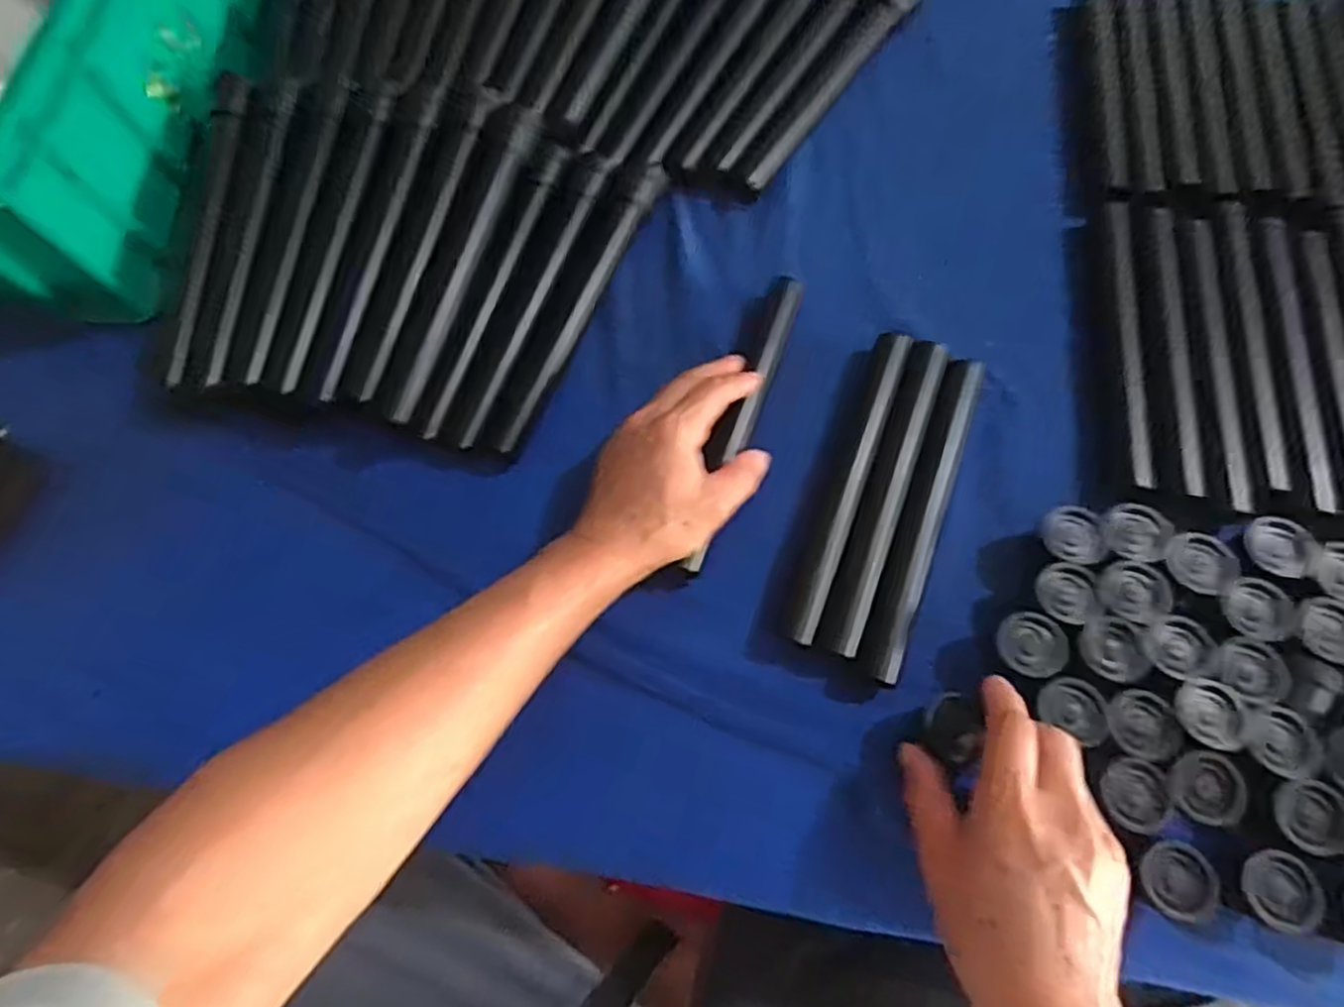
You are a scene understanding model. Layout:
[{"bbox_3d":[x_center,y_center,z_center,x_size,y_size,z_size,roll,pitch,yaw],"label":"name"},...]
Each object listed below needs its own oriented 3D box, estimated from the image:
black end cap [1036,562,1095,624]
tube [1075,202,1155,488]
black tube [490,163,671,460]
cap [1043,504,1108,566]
[{"bbox_3d":[0.227,0.051,0.405,0.029,0.007,0.035,25,73,9],"label":"black end cap"},{"bbox_3d":[0.302,-0.112,0.480,0.026,0.024,0.219,7,71,3],"label":"tube"},{"bbox_3d":[-0.063,-0.143,0.496,0.023,0.020,0.249,22,72,9],"label":"black tube"},{"bbox_3d":[0.239,0.018,0.415,0.031,0.009,0.036,-3,70,0],"label":"cap"}]

